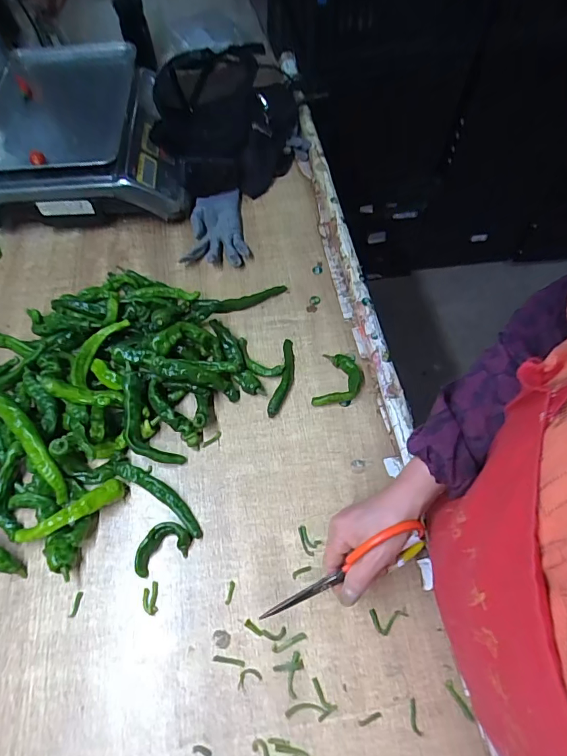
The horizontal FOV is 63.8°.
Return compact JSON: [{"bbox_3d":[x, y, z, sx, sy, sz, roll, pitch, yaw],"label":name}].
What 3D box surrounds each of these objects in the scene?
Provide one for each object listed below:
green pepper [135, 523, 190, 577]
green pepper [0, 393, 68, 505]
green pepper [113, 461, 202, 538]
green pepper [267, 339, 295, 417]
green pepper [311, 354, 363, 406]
[{"bbox_3d":[-0.142,0.194,0.525,0.068,0.019,0.041,-23,62,-11],"label":"green pepper"},{"bbox_3d":[-0.302,0.080,0.546,0.025,0.027,0.149,-36,82,-17],"label":"green pepper"},{"bbox_3d":[-0.149,0.140,0.554,0.136,0.019,0.029,31,66,18],"label":"green pepper"},{"bbox_3d":[0.001,-0.005,0.632,0.024,0.021,0.124,8,61,7],"label":"green pepper"},{"bbox_3d":[0.078,0.002,0.628,0.058,0.024,0.084,14,61,10],"label":"green pepper"}]

